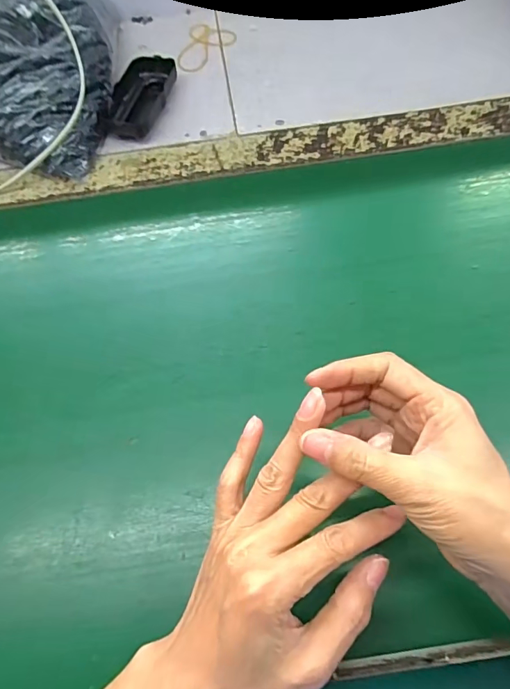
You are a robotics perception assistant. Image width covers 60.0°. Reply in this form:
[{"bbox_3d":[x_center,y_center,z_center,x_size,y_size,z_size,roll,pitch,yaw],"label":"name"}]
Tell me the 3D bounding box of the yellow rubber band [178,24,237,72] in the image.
[{"bbox_3d":[-0.057,-0.354,0.528,0.059,0.004,0.089,10,66,8],"label":"yellow rubber band"}]

